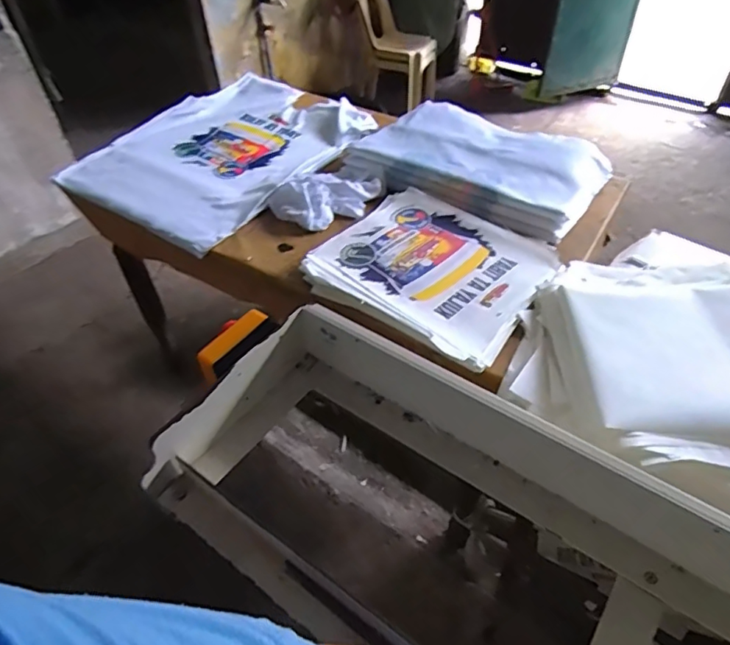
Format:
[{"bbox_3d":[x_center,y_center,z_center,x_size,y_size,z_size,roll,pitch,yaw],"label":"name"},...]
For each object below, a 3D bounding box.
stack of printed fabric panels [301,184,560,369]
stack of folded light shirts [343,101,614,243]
[{"bbox_3d":[0.134,-0.116,1.065,0.408,0.036,0.368,27,53,26],"label":"stack of printed fabric panels"},{"bbox_3d":[0.265,-0.390,1.311,0.562,0.079,0.365,23,51,23],"label":"stack of folded light shirts"}]

